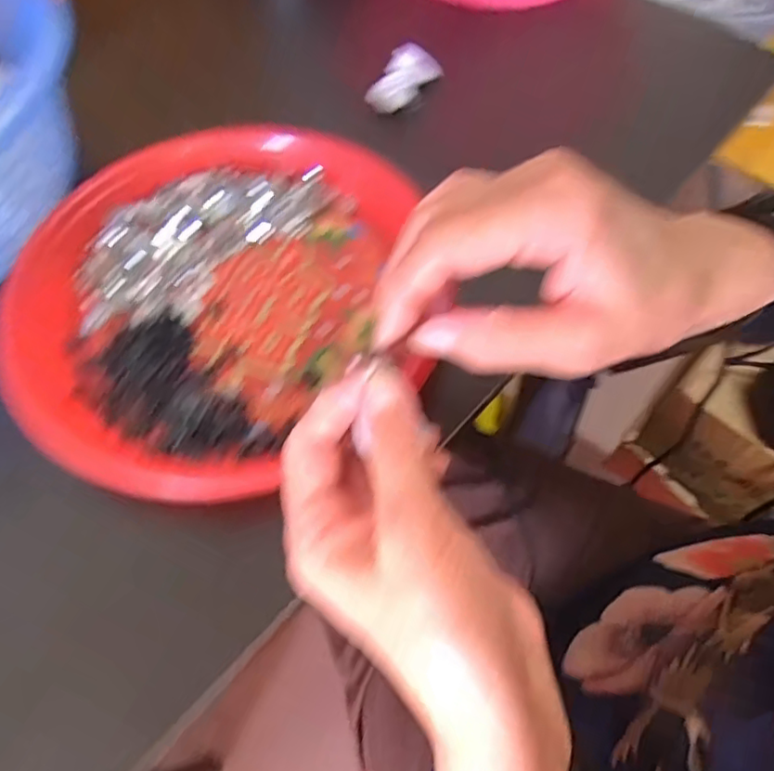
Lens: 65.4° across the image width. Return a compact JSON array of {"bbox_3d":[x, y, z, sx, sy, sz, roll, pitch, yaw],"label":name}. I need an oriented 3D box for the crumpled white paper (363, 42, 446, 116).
[{"bbox_3d":[0.010,-0.225,0.439,0.034,0.026,0.052,34,67,16],"label":"crumpled white paper"}]

